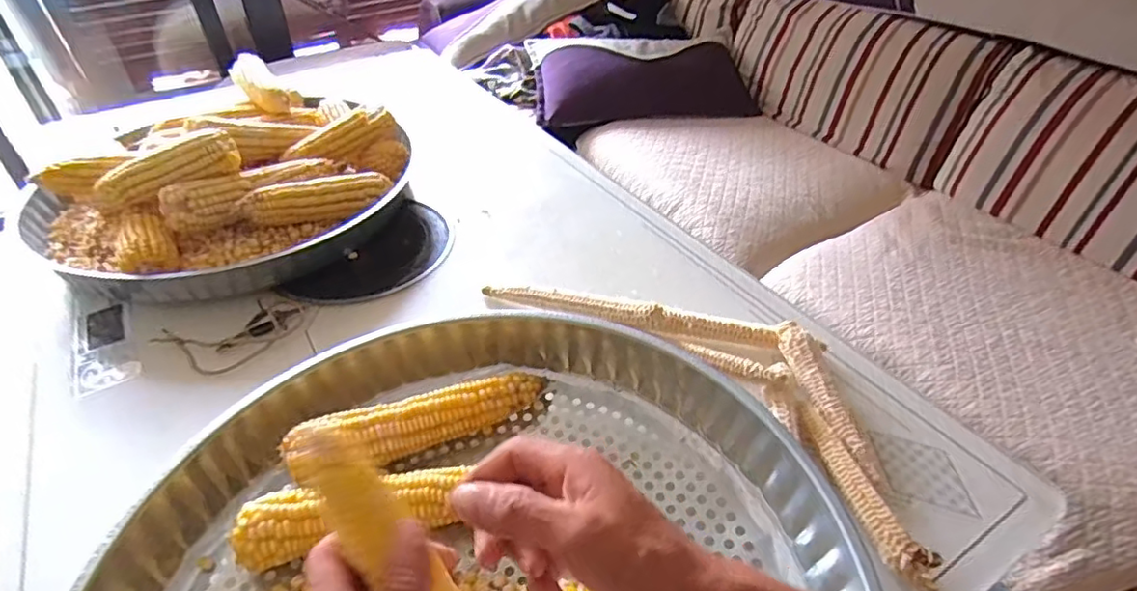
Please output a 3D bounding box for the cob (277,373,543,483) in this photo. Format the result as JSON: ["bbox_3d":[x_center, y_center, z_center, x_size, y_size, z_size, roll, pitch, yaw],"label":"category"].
[{"bbox_3d":[-0.124,0.108,0.520,0.213,0.043,0.039,-16,42,-18],"label":"cob"}]

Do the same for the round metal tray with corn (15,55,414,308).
[{"bbox_3d":[-0.424,-0.156,0.777,0.375,0.131,0.410,0,40,0],"label":"round metal tray with corn"}]

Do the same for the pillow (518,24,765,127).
[{"bbox_3d":[0.192,-0.594,1.647,0.568,0.151,0.277,-4,40,-5],"label":"pillow"}]

